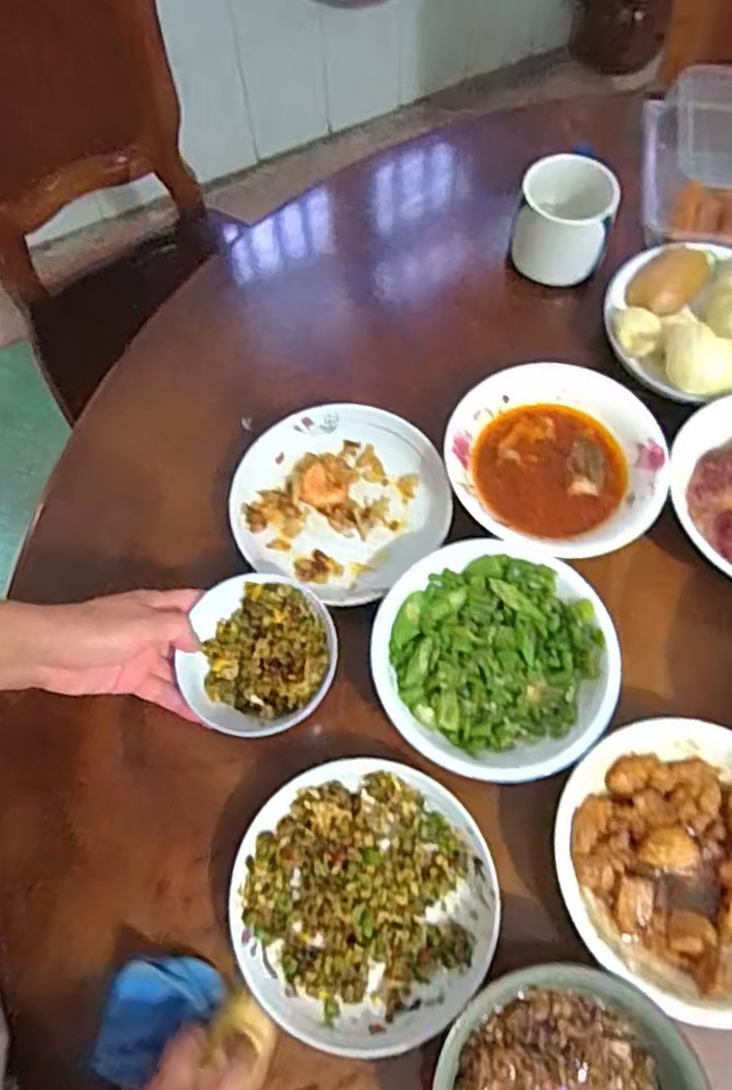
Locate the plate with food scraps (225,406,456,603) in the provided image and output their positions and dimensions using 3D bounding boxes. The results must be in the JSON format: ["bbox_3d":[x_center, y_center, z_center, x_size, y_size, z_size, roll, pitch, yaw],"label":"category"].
[{"bbox_3d":[-0.021,-0.038,0.628,0.172,0.028,0.165,0,68,1],"label":"plate with food scraps"}]

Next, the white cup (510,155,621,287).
[{"bbox_3d":[0.186,-0.307,0.703,0.081,0.076,0.081,0,68,1],"label":"white cup"}]

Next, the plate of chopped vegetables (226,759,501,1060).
[{"bbox_3d":[-0.002,0.240,0.509,0.172,0.034,0.168,0,68,1],"label":"plate of chopped vegetables"}]

